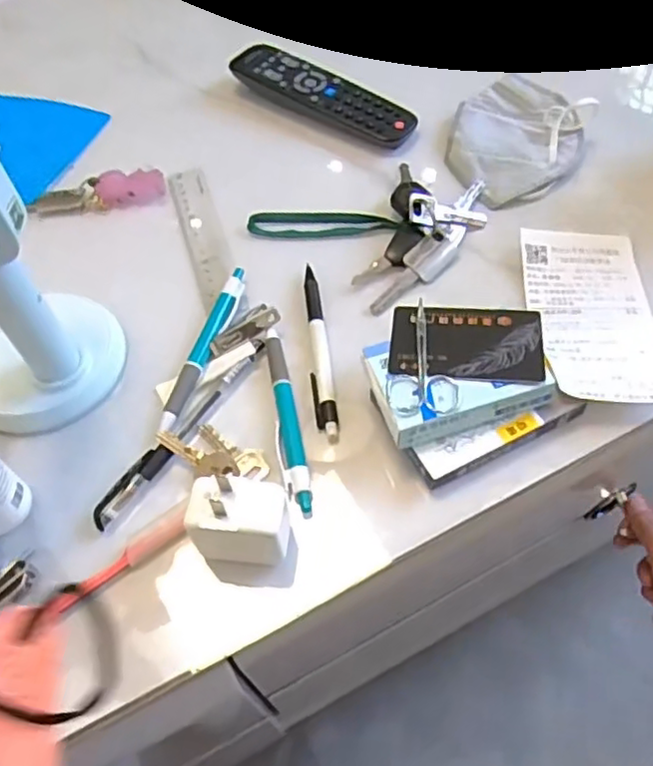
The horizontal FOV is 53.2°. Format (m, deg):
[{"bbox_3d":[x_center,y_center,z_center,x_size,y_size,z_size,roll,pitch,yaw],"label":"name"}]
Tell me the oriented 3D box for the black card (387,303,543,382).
[{"bbox_3d":[0.079,-0.023,0.370,0.084,0.004,0.052,4,53,8],"label":"black card"}]

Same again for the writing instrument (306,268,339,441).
[{"bbox_3d":[-0.004,-0.022,0.414,0.013,0.007,0.131,-6,56,0],"label":"writing instrument"}]

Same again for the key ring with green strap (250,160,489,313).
[{"bbox_3d":[0.037,-0.128,0.473,0.133,0.026,0.136,36,66,24],"label":"key ring with green strap"}]

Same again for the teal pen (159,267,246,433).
[{"bbox_3d":[-0.076,-0.023,0.417,0.015,0.012,0.125,13,61,12],"label":"teal pen"}]

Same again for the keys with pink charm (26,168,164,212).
[{"bbox_3d":[-0.177,-0.148,0.502,0.101,0.018,0.026,-5,56,0],"label":"keys with pink charm"}]

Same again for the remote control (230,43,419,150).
[{"bbox_3d":[-0.005,-0.238,0.540,0.167,0.021,0.046,30,63,21],"label":"remote control"}]

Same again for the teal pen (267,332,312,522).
[{"bbox_3d":[-0.023,0.020,0.386,0.015,0.008,0.125,-9,56,-2],"label":"teal pen"}]

